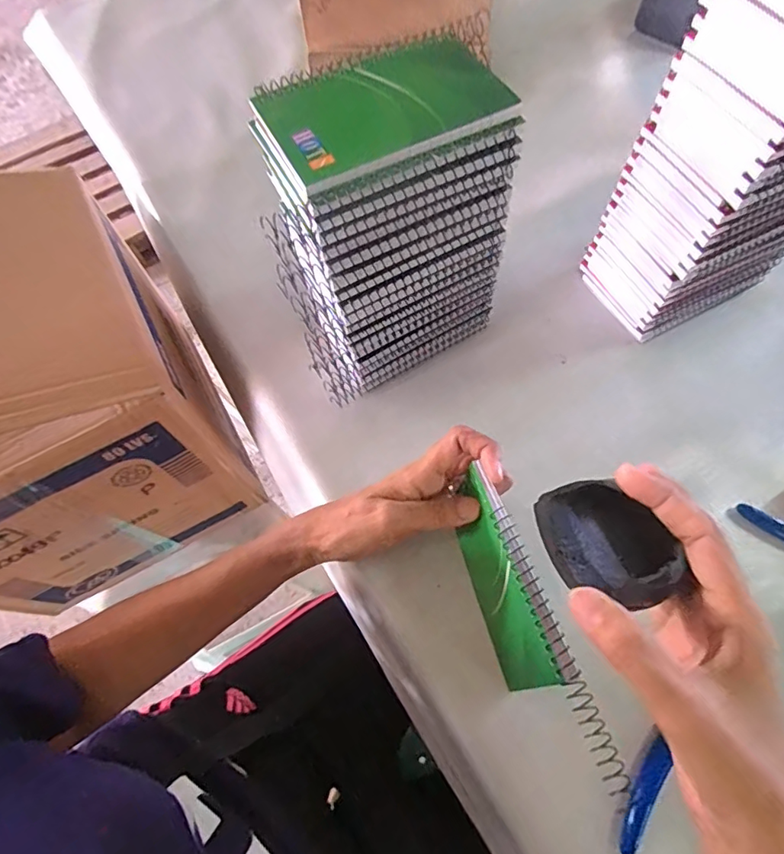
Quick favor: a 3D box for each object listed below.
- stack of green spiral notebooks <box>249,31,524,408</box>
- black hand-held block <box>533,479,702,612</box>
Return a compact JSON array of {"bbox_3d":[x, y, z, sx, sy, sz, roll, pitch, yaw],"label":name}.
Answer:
[{"bbox_3d":[-0.008,-0.131,0.368,0.160,0.206,0.100,-29,67,-11],"label":"stack of green spiral notebooks"},{"bbox_3d":[0.109,0.058,0.256,0.063,0.026,0.063,-17,67,-5],"label":"black hand-held block"}]

